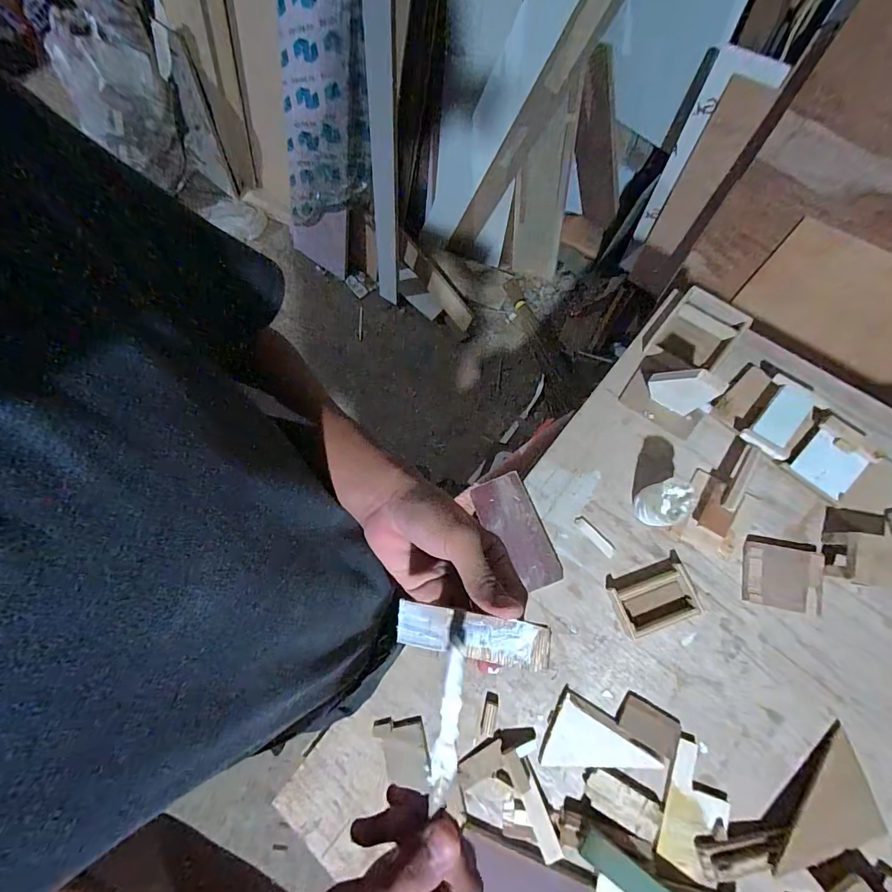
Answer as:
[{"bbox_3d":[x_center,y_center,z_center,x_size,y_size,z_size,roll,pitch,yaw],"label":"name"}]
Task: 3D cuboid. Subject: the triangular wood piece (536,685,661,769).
[{"bbox_3d":[0.226,0.450,0.627,0.148,0.023,0.104,25,80,12],"label":"triangular wood piece"}]

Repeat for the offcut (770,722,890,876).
[{"bbox_3d":[0.520,0.495,0.561,0.091,0.014,0.199,38,83,14],"label":"offcut"}]

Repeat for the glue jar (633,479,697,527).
[{"bbox_3d":[0.326,0.091,0.645,0.058,0.098,0.060,-2,76,6],"label":"glue jar"}]

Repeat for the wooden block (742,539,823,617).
[{"bbox_3d":[0.509,0.200,0.645,0.102,0.025,0.091,9,77,9],"label":"wooden block"}]

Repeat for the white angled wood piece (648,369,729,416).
[{"bbox_3d":[0.365,-0.088,0.665,0.083,0.122,0.019,38,83,14],"label":"white angled wood piece"}]

